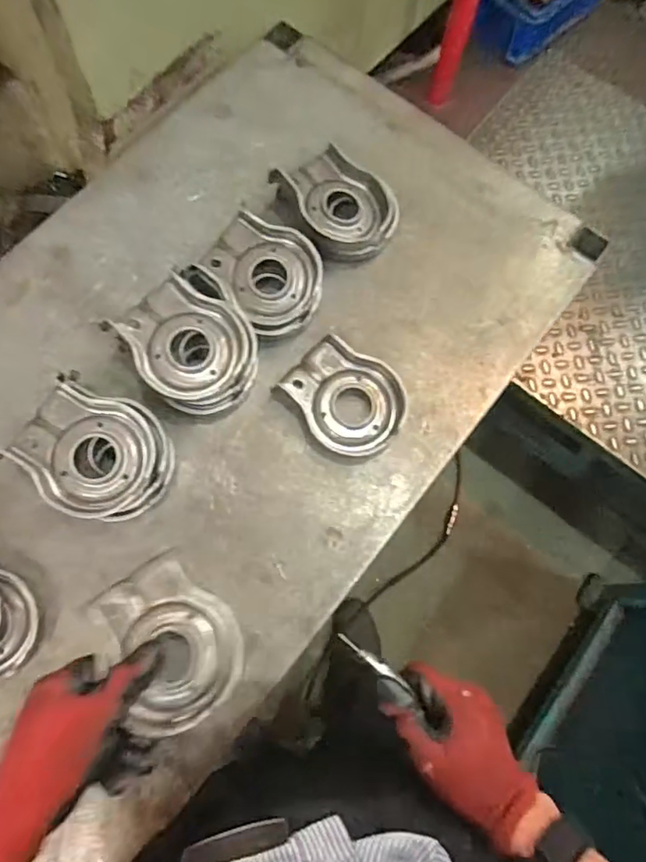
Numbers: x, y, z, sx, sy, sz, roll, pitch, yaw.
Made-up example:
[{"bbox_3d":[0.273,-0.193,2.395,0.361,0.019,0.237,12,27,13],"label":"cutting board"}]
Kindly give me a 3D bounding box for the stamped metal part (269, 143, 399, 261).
[{"bbox_3d":[0.017,-0.248,0.610,0.128,0.039,0.103,43,77,9],"label":"stamped metal part"}]

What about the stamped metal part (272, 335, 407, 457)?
[{"bbox_3d":[0.023,-0.034,0.558,0.120,0.029,0.095,41,75,9],"label":"stamped metal part"}]

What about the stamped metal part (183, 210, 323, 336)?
[{"bbox_3d":[-0.065,-0.163,0.578,0.129,0.033,0.103,38,75,8],"label":"stamped metal part"}]

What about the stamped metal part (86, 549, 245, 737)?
[{"bbox_3d":[-0.122,0.165,0.436,0.125,0.020,0.096,42,73,16],"label":"stamped metal part"}]

